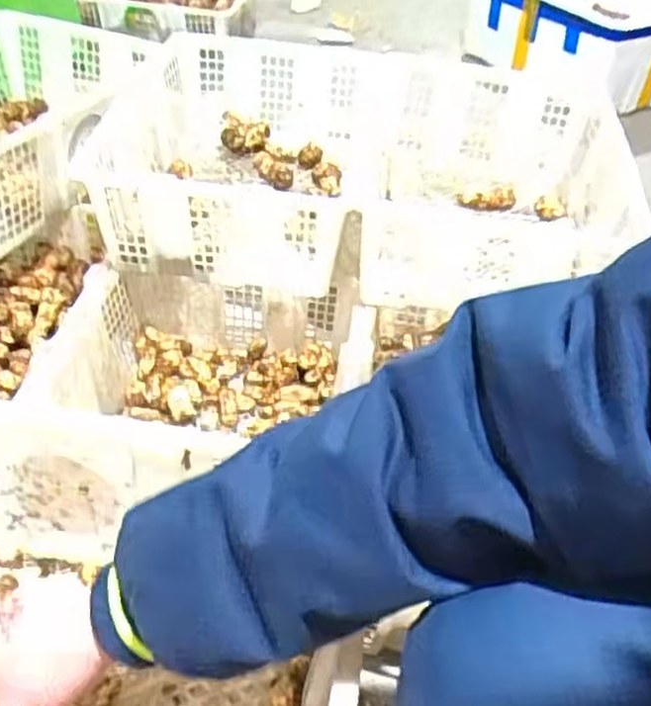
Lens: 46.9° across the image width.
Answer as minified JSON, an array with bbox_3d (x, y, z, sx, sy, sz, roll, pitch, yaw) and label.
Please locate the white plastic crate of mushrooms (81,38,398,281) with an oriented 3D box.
[{"bbox_3d":[-0.111,-0.340,1.150,0.431,0.166,0.316,-1,43,-6],"label":"white plastic crate of mushrooms"}]

